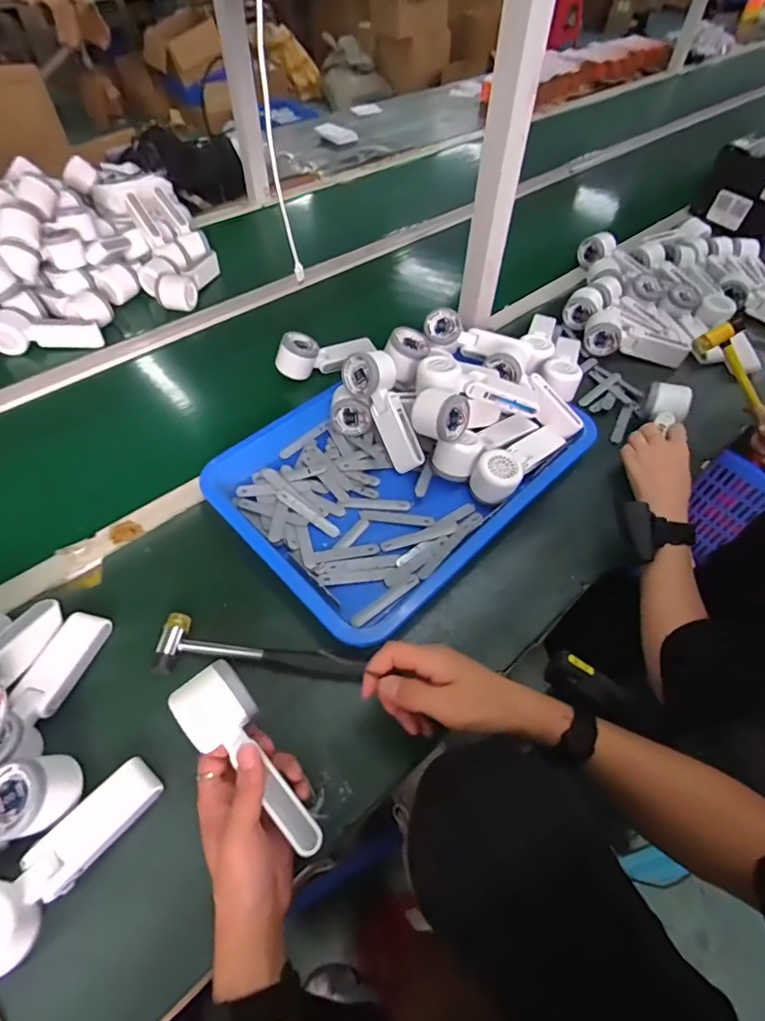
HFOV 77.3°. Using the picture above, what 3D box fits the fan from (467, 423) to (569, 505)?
[{"bbox_3d":[0.180,-0.063,0.638,0.059,0.053,0.165,41,49,23],"label":"fan"}]

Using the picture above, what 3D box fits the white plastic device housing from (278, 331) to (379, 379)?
[{"bbox_3d":[-0.091,-0.256,0.764,0.159,0.054,0.048,-21,57,-15],"label":"white plastic device housing"}]

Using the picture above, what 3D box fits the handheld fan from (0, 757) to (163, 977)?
[{"bbox_3d":[-0.260,0.278,0.381,0.058,0.043,0.162,34,60,22],"label":"handheld fan"}]

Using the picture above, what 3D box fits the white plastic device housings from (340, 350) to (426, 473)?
[{"bbox_3d":[0.009,-0.134,0.638,0.066,0.048,0.167,-27,93,-21],"label":"white plastic device housings"}]

